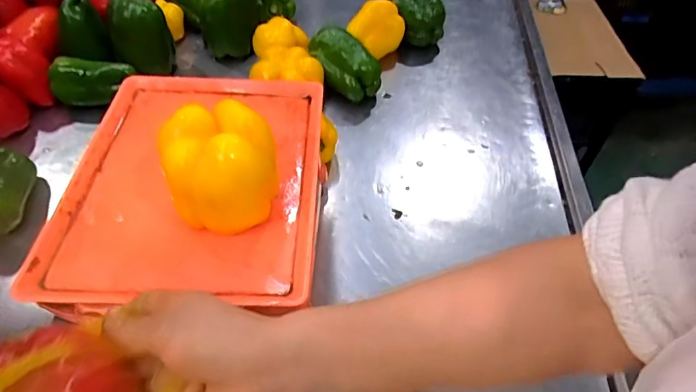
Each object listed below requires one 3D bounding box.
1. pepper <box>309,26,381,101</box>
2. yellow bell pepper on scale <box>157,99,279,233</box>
[{"bbox_3d":[-0.006,-0.209,0.742,0.069,0.076,0.121,-29,57,-26],"label":"pepper"},{"bbox_3d":[-0.109,-0.017,0.409,0.093,0.094,0.093,-5,50,-7],"label":"yellow bell pepper on scale"}]

